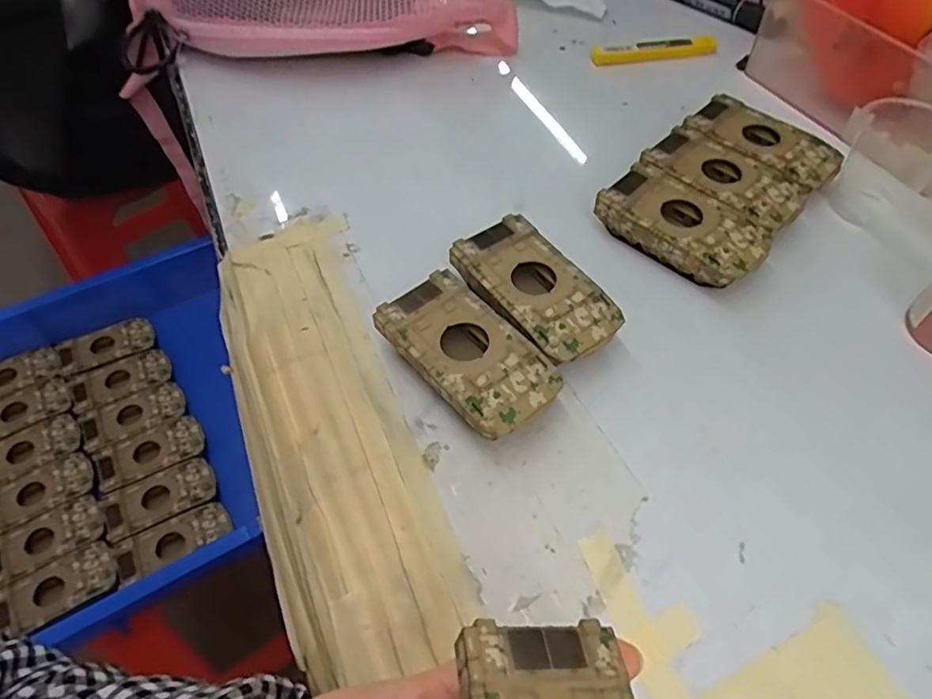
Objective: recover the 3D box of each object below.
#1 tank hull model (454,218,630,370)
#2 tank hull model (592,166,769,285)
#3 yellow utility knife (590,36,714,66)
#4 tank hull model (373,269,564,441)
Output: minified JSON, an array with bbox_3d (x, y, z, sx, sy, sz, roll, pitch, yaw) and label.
[{"bbox_3d":[0.038,-0.030,0.337,0.052,0.025,0.096,-29,59,-20],"label":"tank hull model"},{"bbox_3d":[0.129,-0.072,0.366,0.095,0.024,0.047,37,62,24],"label":"tank hull model"},{"bbox_3d":[0.155,-0.248,0.501,0.104,0.007,0.020,-3,54,-3],"label":"yellow utility knife"},{"bbox_3d":[0.001,0.005,0.313,0.052,0.025,0.094,-35,61,-23],"label":"tank hull model"}]

